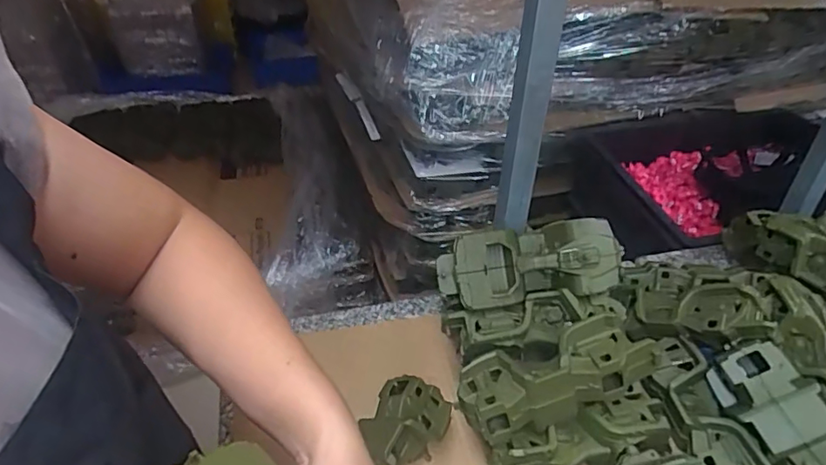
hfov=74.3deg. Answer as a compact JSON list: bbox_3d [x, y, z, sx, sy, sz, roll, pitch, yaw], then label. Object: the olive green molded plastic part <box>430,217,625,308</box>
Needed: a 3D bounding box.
[{"bbox_3d":[0.121,0.028,0.577,0.184,0.070,0.086,-5,40,-7],"label":"olive green molded plastic part"}]

